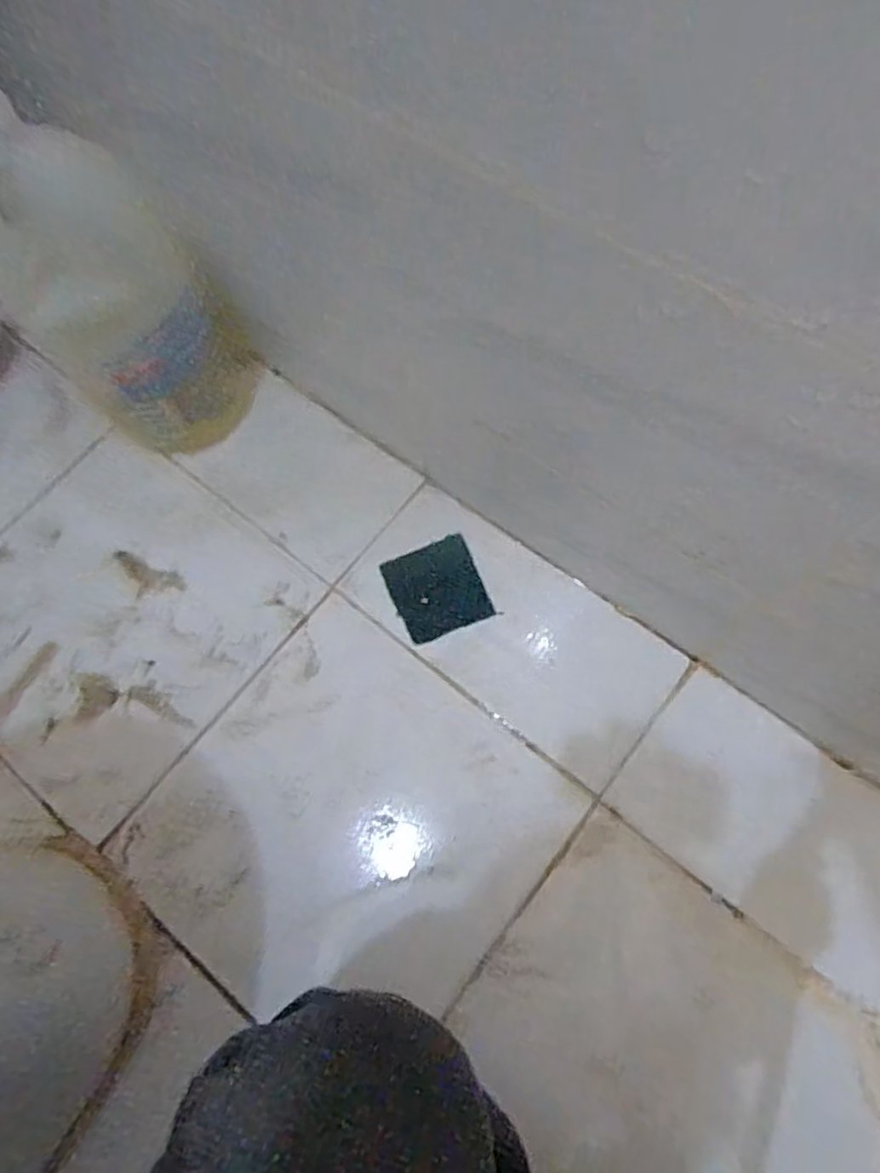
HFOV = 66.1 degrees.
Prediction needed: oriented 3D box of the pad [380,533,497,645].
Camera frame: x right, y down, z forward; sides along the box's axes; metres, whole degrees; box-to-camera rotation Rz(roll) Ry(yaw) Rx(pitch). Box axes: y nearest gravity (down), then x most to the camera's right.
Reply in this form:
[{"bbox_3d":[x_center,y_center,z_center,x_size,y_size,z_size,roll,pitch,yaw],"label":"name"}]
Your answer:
[{"bbox_3d":[-0.002,0.002,0.621,0.081,0.005,0.084,-23,72,-5],"label":"pad"}]

